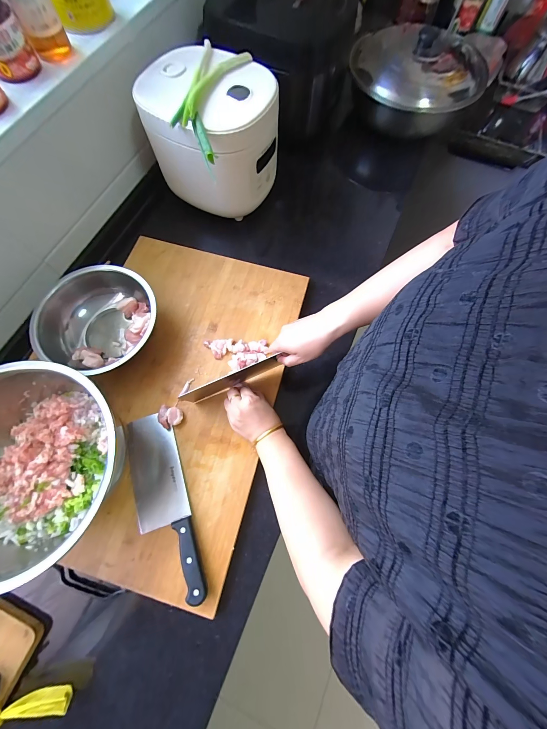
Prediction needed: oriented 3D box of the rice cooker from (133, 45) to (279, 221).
[{"bbox_3d":[-0.113,-0.460,0.541,0.227,0.172,0.199,29,74,9],"label":"rice cooker"}]

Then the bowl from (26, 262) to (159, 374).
[{"bbox_3d":[-0.305,-0.081,0.483,0.181,0.071,0.188,0,71,-1],"label":"bowl"}]

